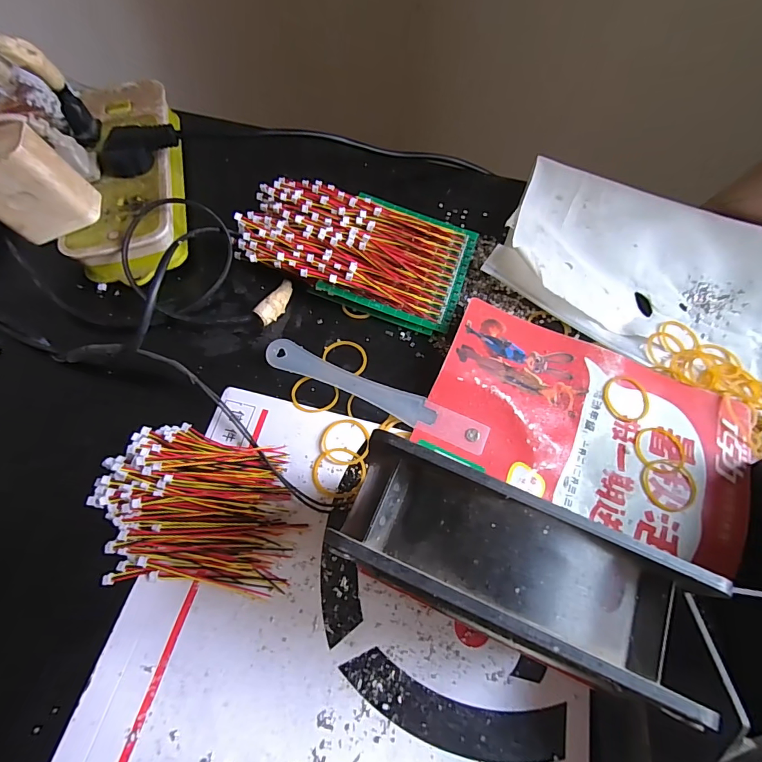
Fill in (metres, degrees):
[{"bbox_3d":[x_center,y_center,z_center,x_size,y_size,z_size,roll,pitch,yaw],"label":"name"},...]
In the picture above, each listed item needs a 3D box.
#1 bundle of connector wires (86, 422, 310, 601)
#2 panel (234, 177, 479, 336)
[{"bbox_3d":[-0.103,0.068,0.232,0.108,0.021,0.084,5,64,1],"label":"bundle of connector wires"},{"bbox_3d":[-0.018,-0.102,0.311,0.166,0.036,0.092,16,65,6],"label":"panel"}]

